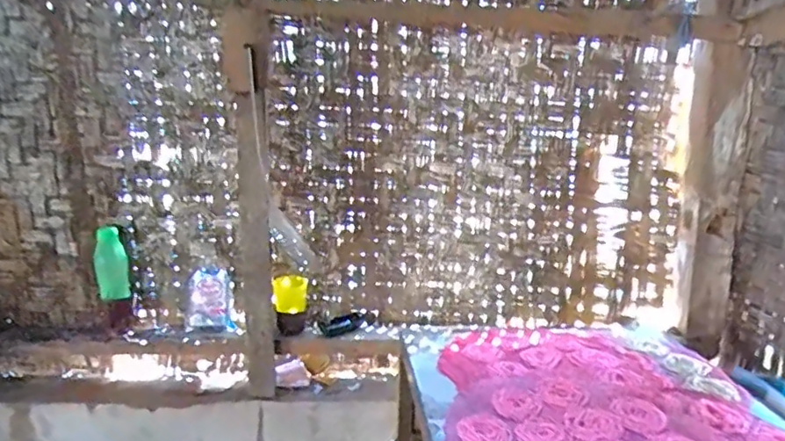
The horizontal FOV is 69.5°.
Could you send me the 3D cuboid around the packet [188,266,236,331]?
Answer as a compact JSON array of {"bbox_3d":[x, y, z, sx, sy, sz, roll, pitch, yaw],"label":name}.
[{"bbox_3d":[-0.423,0.184,1.327,0.111,0.144,0.034,-3,-10,13],"label":"packet"}]

